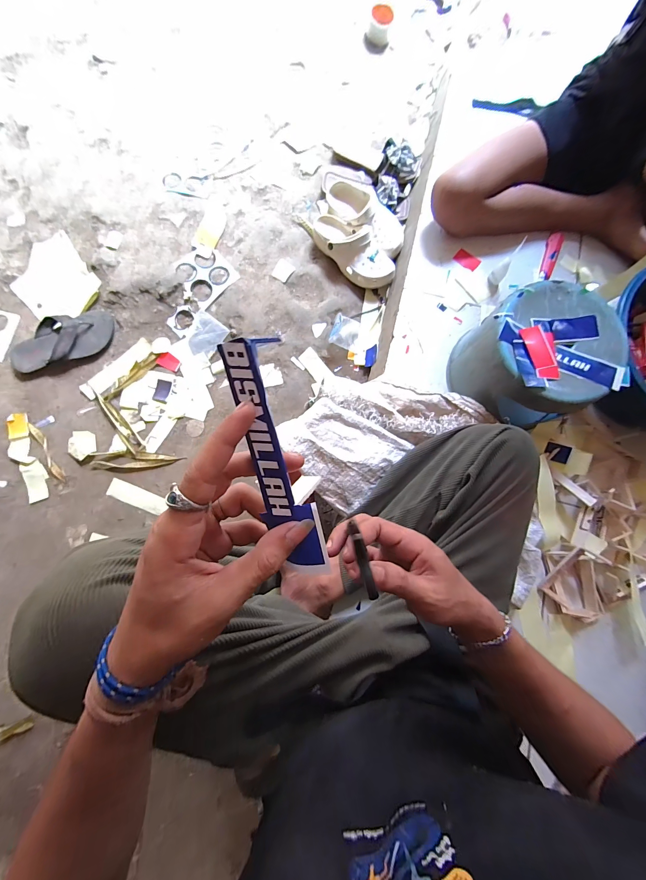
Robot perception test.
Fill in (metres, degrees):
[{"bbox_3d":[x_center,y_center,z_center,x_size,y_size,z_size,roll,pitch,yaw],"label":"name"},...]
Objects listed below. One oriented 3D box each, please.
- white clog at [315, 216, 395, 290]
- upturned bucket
[{"bbox_3d":[0.072,-0.487,0.789,0.247,0.077,0.100,42,84,3],"label":"white clog"},{"bbox_3d":[0.380,-0.151,0.594,0.210,0.196,0.228,1,79,-3],"label":"upturned bucket"}]

